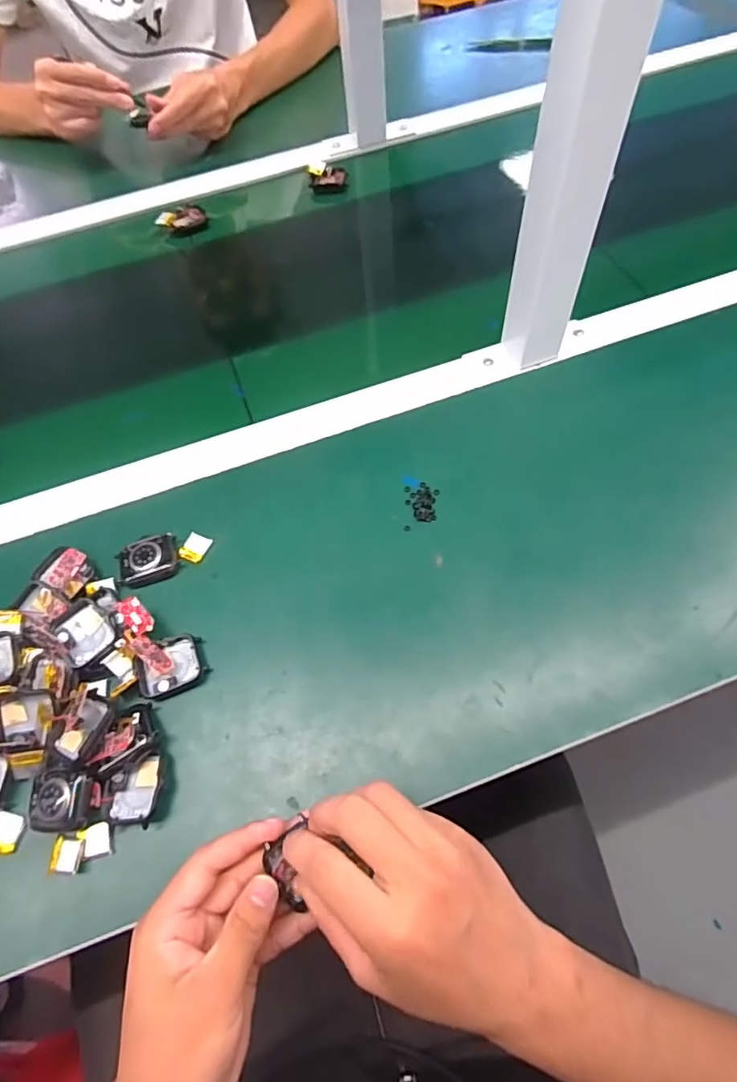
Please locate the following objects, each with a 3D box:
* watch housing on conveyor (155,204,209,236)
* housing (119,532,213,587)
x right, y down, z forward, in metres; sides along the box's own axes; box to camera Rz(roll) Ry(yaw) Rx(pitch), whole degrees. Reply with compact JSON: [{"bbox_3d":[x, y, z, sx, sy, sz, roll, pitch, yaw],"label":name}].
[{"bbox_3d":[-0.224,-0.386,0.657,0.057,0.019,0.032,-28,63,-11],"label":"watch housing on conveyor"},{"bbox_3d":[-0.160,0.011,0.430,0.069,0.014,0.037,-18,62,-6],"label":"housing"}]

